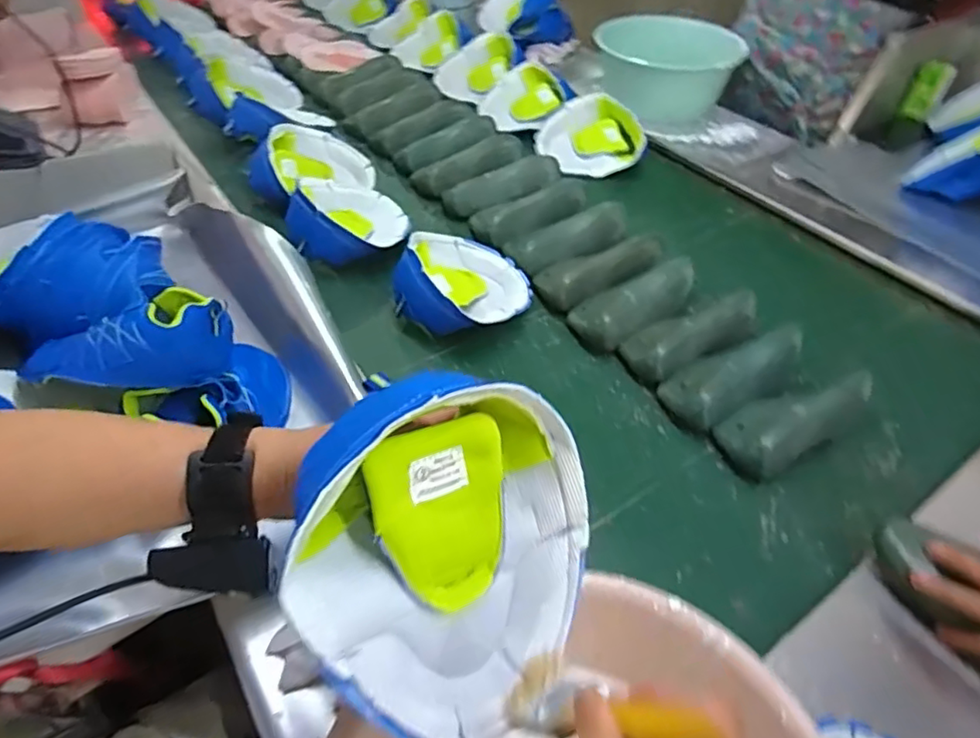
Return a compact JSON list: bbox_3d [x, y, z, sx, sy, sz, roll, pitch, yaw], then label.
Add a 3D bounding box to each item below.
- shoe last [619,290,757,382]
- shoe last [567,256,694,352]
[{"bbox_3d":[0.272,-0.053,0.808,0.189,0.061,0.086,-19,50,-19],"label":"shoe last"},{"bbox_3d":[0.202,-0.101,0.860,0.187,0.069,0.089,-26,53,-25],"label":"shoe last"}]

